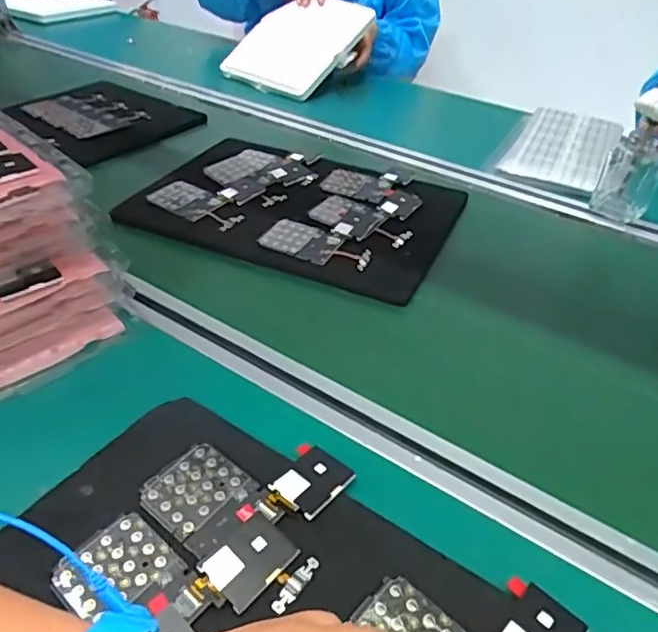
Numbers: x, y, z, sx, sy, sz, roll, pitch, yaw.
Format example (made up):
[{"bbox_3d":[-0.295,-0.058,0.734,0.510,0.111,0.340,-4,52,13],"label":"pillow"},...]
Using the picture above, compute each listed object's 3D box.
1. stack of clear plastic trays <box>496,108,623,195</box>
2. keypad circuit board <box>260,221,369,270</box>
[{"bbox_3d":[0.343,-0.252,0.839,0.132,0.025,0.278,21,43,20],"label":"stack of clear plastic trays"},{"bbox_3d":[-0.010,-0.075,0.594,0.110,0.009,0.056,20,43,19],"label":"keypad circuit board"}]

